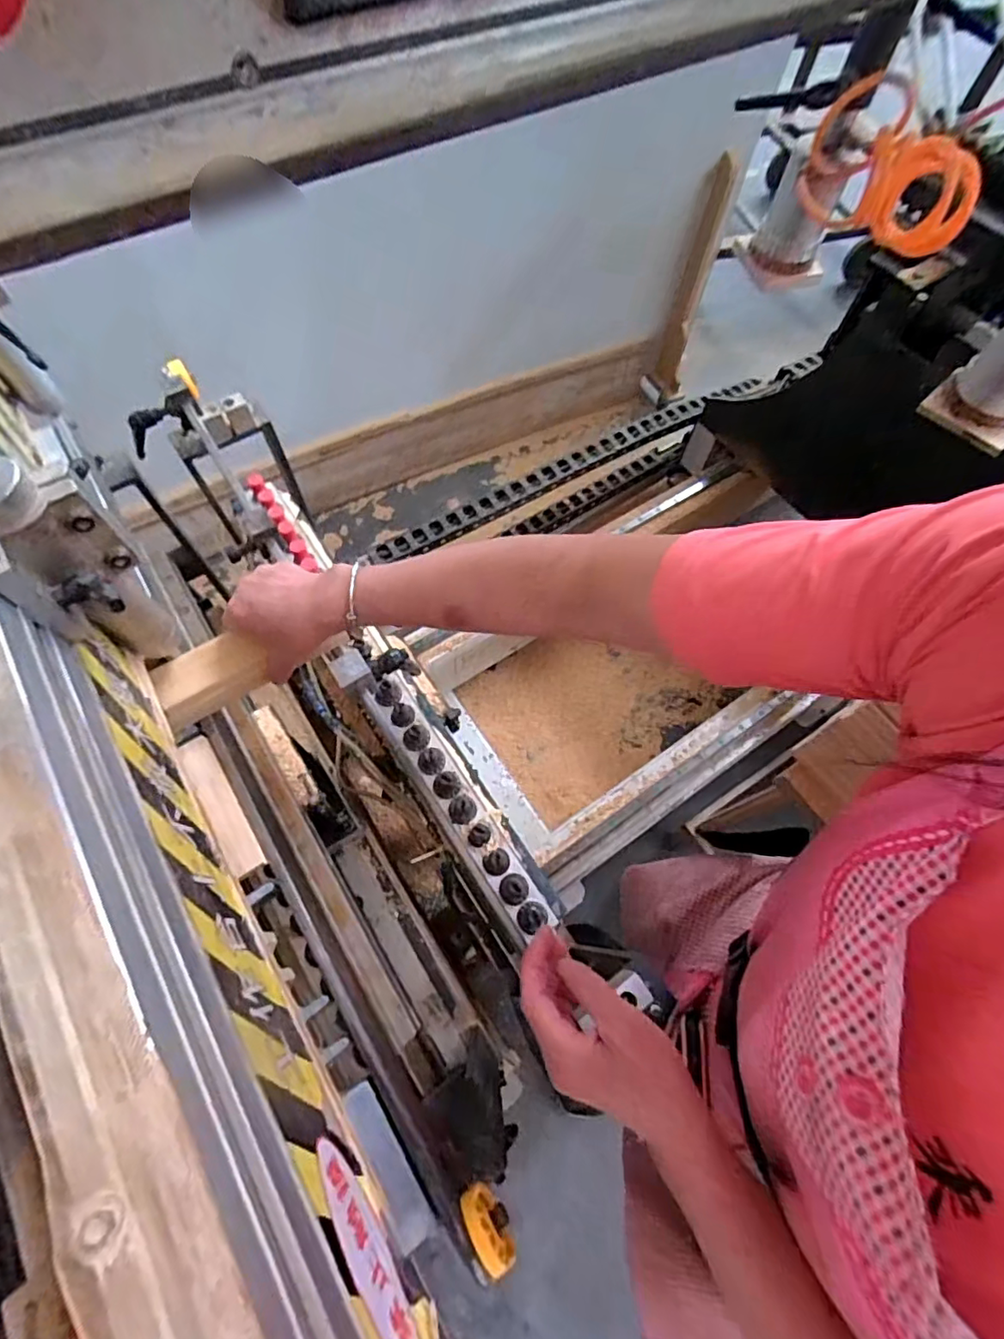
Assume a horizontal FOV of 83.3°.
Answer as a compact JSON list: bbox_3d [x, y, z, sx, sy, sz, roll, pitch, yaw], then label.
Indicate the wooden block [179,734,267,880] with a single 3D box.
[{"bbox_3d":[-0.240,0.116,0.476,0.025,0.017,0.128,-9,59,-54],"label":"wooden block"}]

